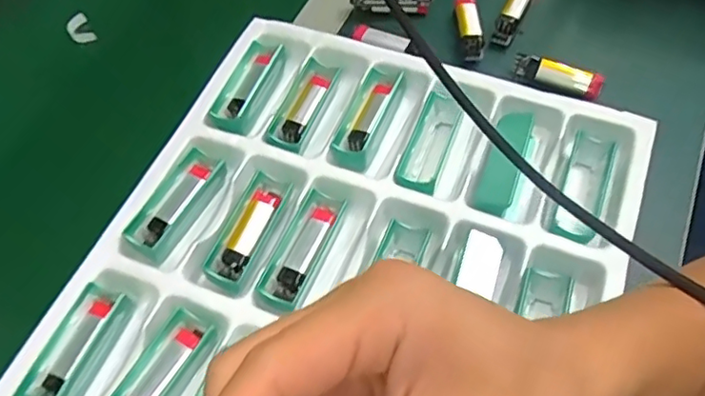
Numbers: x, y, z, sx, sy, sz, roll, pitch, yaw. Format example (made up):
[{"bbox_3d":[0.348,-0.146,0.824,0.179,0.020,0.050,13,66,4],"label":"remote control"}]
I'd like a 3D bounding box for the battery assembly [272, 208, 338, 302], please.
[{"bbox_3d":[-0.030,0.035,0.384,0.016,0.010,0.068,22,61,15],"label":"battery assembly"}]

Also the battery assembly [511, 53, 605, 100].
[{"bbox_3d":[0.156,-0.094,0.456,0.067,0.021,0.013,26,63,17],"label":"battery assembly"}]

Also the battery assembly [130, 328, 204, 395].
[{"bbox_3d":[-0.111,0.105,0.342,0.015,0.010,0.069,27,63,17],"label":"battery assembly"}]

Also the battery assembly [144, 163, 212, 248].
[{"bbox_3d":[-0.120,0.004,0.405,0.013,0.009,0.066,25,62,17],"label":"battery assembly"}]

